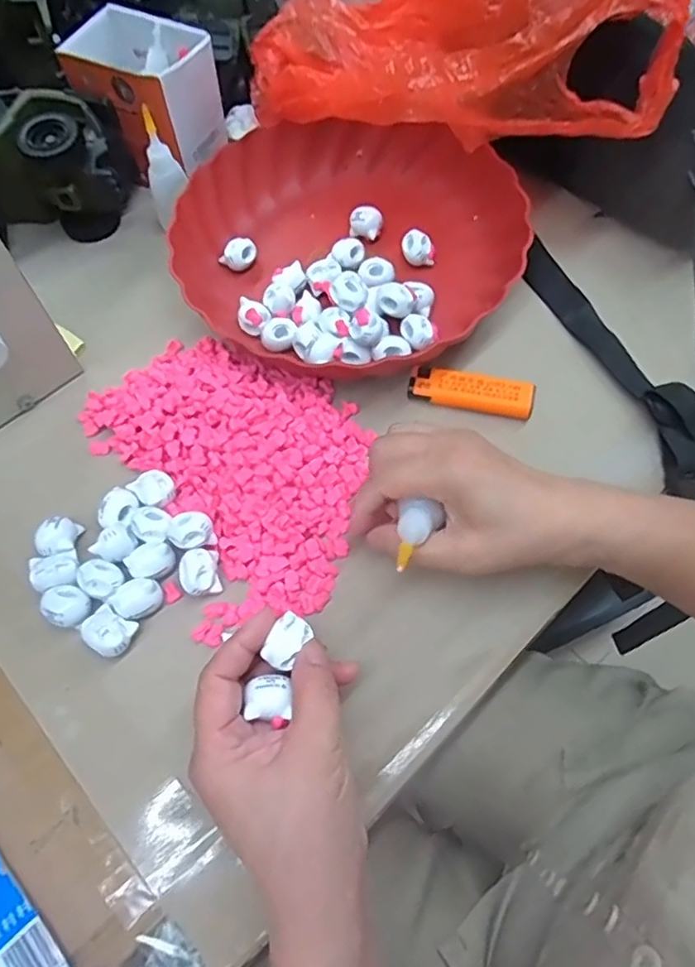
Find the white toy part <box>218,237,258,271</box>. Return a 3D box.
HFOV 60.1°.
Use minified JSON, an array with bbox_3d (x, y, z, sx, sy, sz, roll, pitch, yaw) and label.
[{"bbox_3d":[-0.081,-0.173,0.451,0.027,0.019,0.016,-32,65,-14],"label":"white toy part"}]

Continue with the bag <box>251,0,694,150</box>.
[{"bbox_3d":[0.078,-0.308,0.390,0.270,0.122,0.157,34,68,18],"label":"bag"}]

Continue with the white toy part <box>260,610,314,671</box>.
[{"bbox_3d":[-0.029,0.076,0.288,0.016,0.009,0.025,31,67,17],"label":"white toy part"}]

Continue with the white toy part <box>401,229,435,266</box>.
[{"bbox_3d":[0.051,-0.173,0.444,0.017,0.017,0.026,-42,68,-18],"label":"white toy part"}]

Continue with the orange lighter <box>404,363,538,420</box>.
[{"bbox_3d":[0.081,-0.060,0.394,0.079,0.012,0.021,14,63,10],"label":"orange lighter"}]

